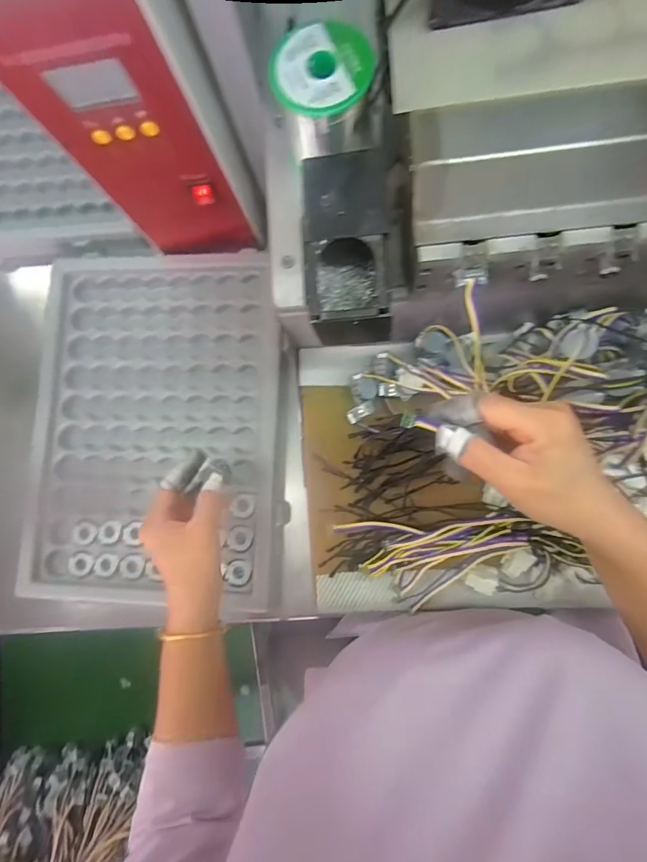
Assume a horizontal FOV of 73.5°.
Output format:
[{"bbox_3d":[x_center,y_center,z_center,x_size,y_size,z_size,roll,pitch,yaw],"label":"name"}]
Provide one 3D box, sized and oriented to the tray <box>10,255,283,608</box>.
[{"bbox_3d":[-0.185,-0.012,0.484,0.277,0.028,0.388,1,85,7],"label":"tray"}]

